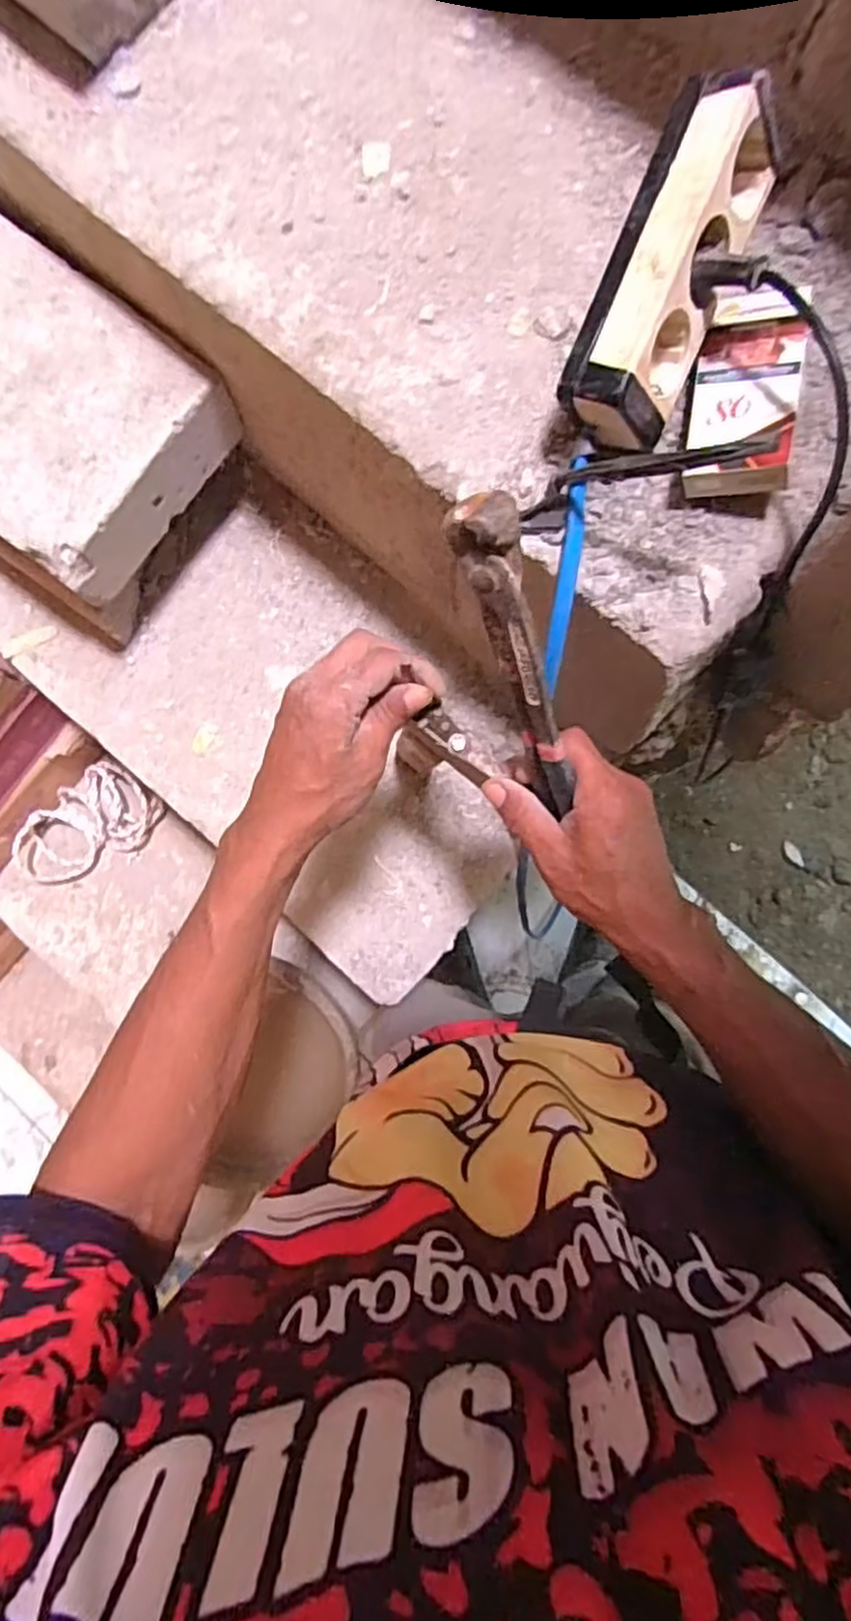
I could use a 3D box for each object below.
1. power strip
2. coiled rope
[{"bbox_3d":[0.123,-0.271,0.367,0.059,0.045,0.158,24,101,4],"label":"power strip"},{"bbox_3d":[-0.418,0.023,0.892,0.183,0.034,0.105,-39,85,-2],"label":"coiled rope"}]

